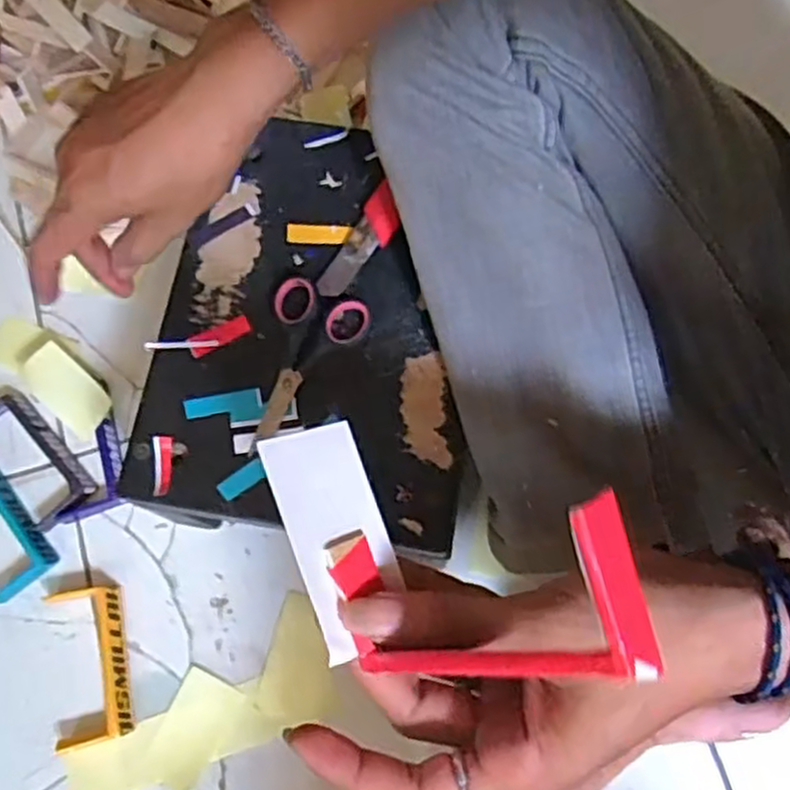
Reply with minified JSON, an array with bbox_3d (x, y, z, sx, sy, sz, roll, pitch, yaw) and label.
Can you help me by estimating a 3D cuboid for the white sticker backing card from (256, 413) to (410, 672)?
[{"bbox_3d":[-0.020,0.051,0.282,0.040,0.006,0.081,-15,83,-42],"label":"white sticker backing card"}]

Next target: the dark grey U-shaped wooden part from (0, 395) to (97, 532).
[{"bbox_3d":[-0.284,0.049,0.591,0.050,0.016,0.111,-41,77,-10],"label":"dark grey U-shaped wooden part"}]

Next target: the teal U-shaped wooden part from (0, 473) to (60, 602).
[{"bbox_3d":[-0.308,0.100,0.584,0.053,0.020,0.110,-37,76,-9],"label":"teal U-shaped wooden part"}]

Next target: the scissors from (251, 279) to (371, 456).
[{"bbox_3d":[-0.062,-0.018,0.477,0.059,0.010,0.111,20,75,7],"label":"scissors"}]

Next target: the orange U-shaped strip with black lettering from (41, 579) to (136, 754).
[{"bbox_3d":[-0.219,0.194,0.552,0.051,0.021,0.107,-12,73,-2],"label":"orange U-shaped strip with black lettering"}]

